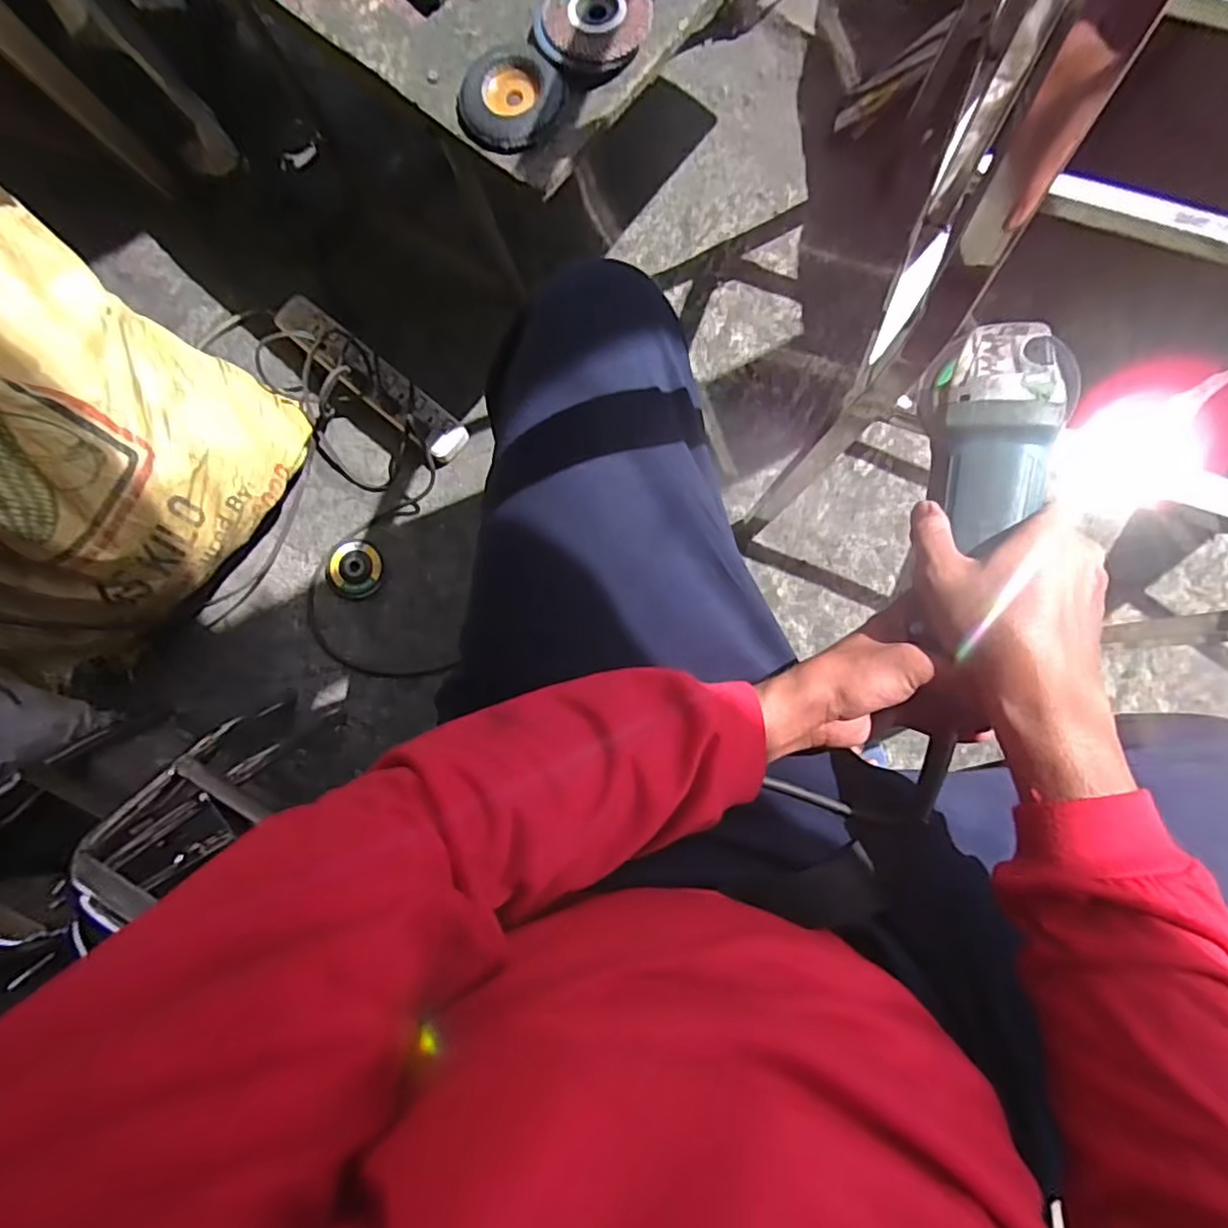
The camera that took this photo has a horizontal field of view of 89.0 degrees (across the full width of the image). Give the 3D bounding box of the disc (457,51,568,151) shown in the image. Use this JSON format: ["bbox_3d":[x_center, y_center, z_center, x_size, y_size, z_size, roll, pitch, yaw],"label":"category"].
[{"bbox_3d":[-0.094,-0.451,0.552,0.087,0.016,0.078,36,87,5],"label":"disc"}]

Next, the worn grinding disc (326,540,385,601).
[{"bbox_3d":[-0.382,-0.065,0.921,0.082,0.008,0.086,0,85,2],"label":"worn grinding disc"}]

